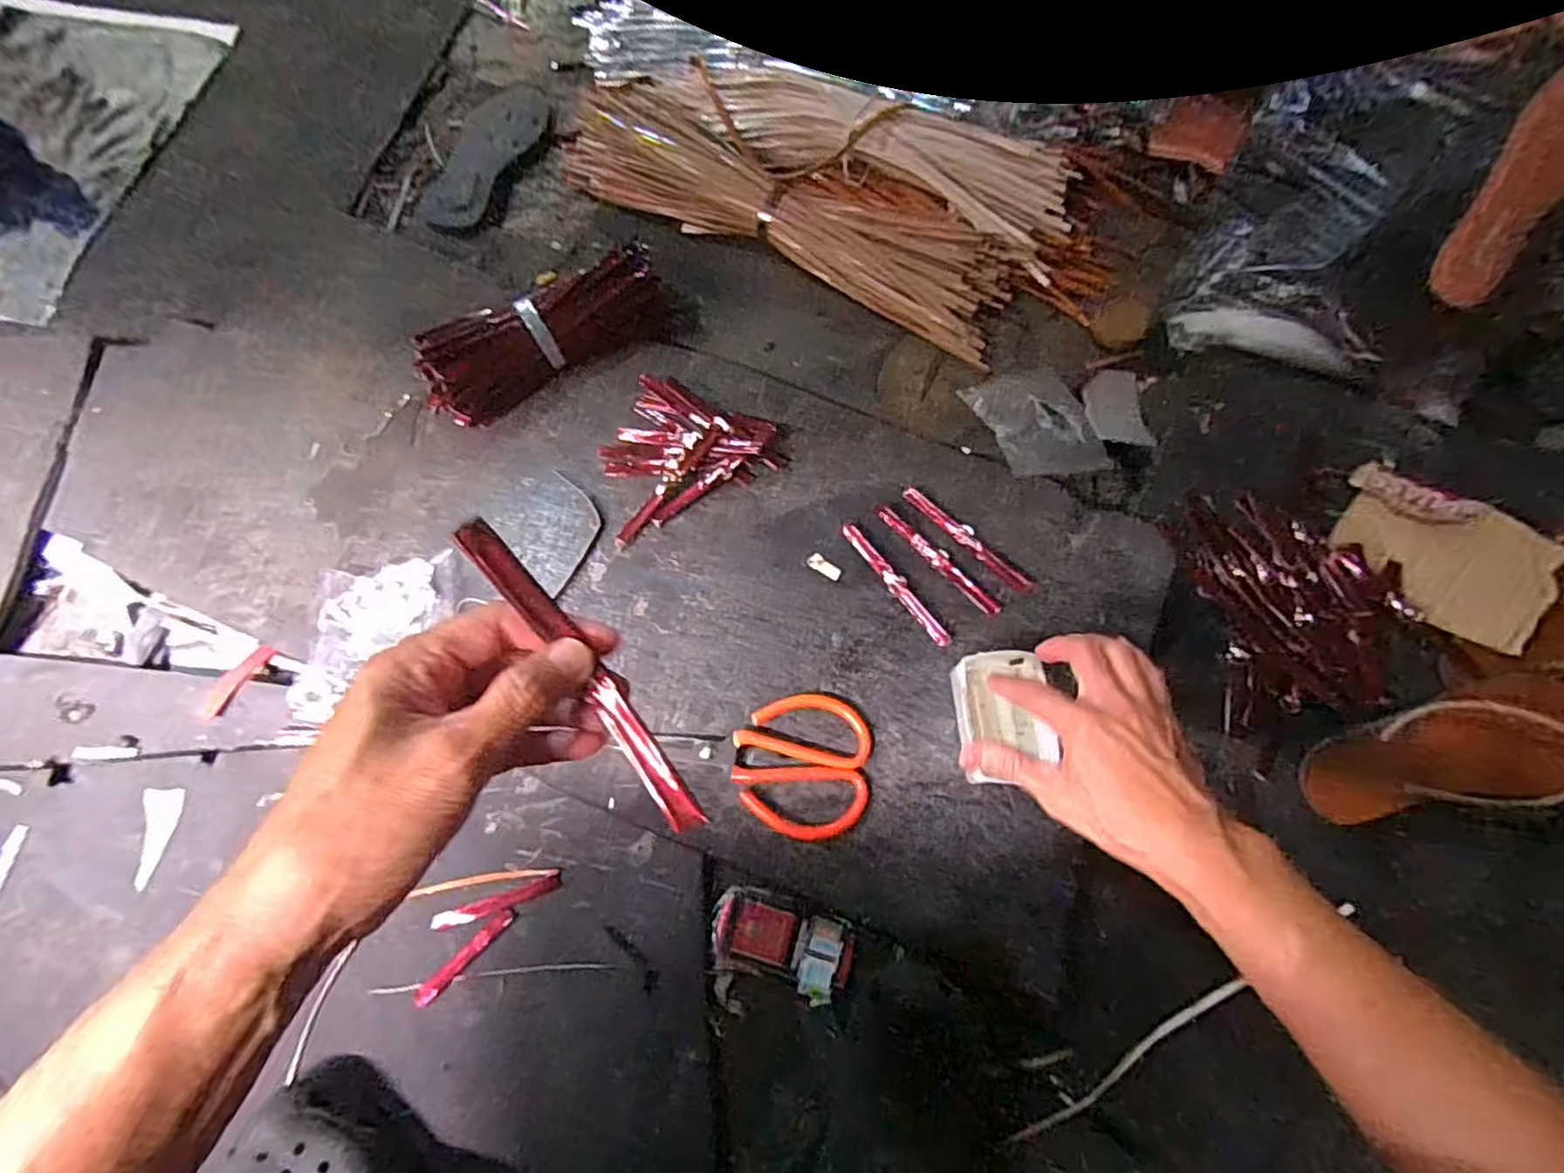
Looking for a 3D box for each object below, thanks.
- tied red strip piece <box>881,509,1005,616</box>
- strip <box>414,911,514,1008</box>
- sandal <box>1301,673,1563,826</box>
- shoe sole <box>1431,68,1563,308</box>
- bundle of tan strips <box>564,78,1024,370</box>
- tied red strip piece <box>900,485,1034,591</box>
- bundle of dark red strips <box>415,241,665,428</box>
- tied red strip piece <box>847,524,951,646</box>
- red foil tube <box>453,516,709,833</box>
[{"bbox_3d":[0.141,-0.025,0.611,0.016,0.004,0.140,-43,75,-13],"label":"tied red strip piece"},{"bbox_3d":[-0.253,0.296,0.540,0.016,0.009,0.087,43,75,9],"label":"strip"},{"bbox_3d":[0.554,0.136,0.548,0.230,0.045,0.098,-22,70,16],"label":"sandal"},{"bbox_3d":[0.662,-0.356,0.600,0.088,0.021,0.212,32,101,-5],"label":"shoe sole"},{"bbox_3d":[0.001,-0.427,0.751,0.543,0.039,0.148,27,73,10],"label":"bundle of tan strips"},{"bbox_3d":[0.168,-0.043,0.614,0.143,0.007,0.016,43,76,15],"label":"tied red strip piece"},{"bbox_3d":[-0.232,-0.250,0.673,0.255,0.073,0.077,-33,76,-6],"label":"bundle of dark red strips"},{"bbox_3d":[0.102,-0.005,0.604,0.017,0.014,0.140,-33,73,-10],"label":"tied red strip piece"},{"bbox_3d":[-0.079,0.037,0.272,0.015,0.013,0.147,-37,96,-12],"label":"red foil tube"}]

